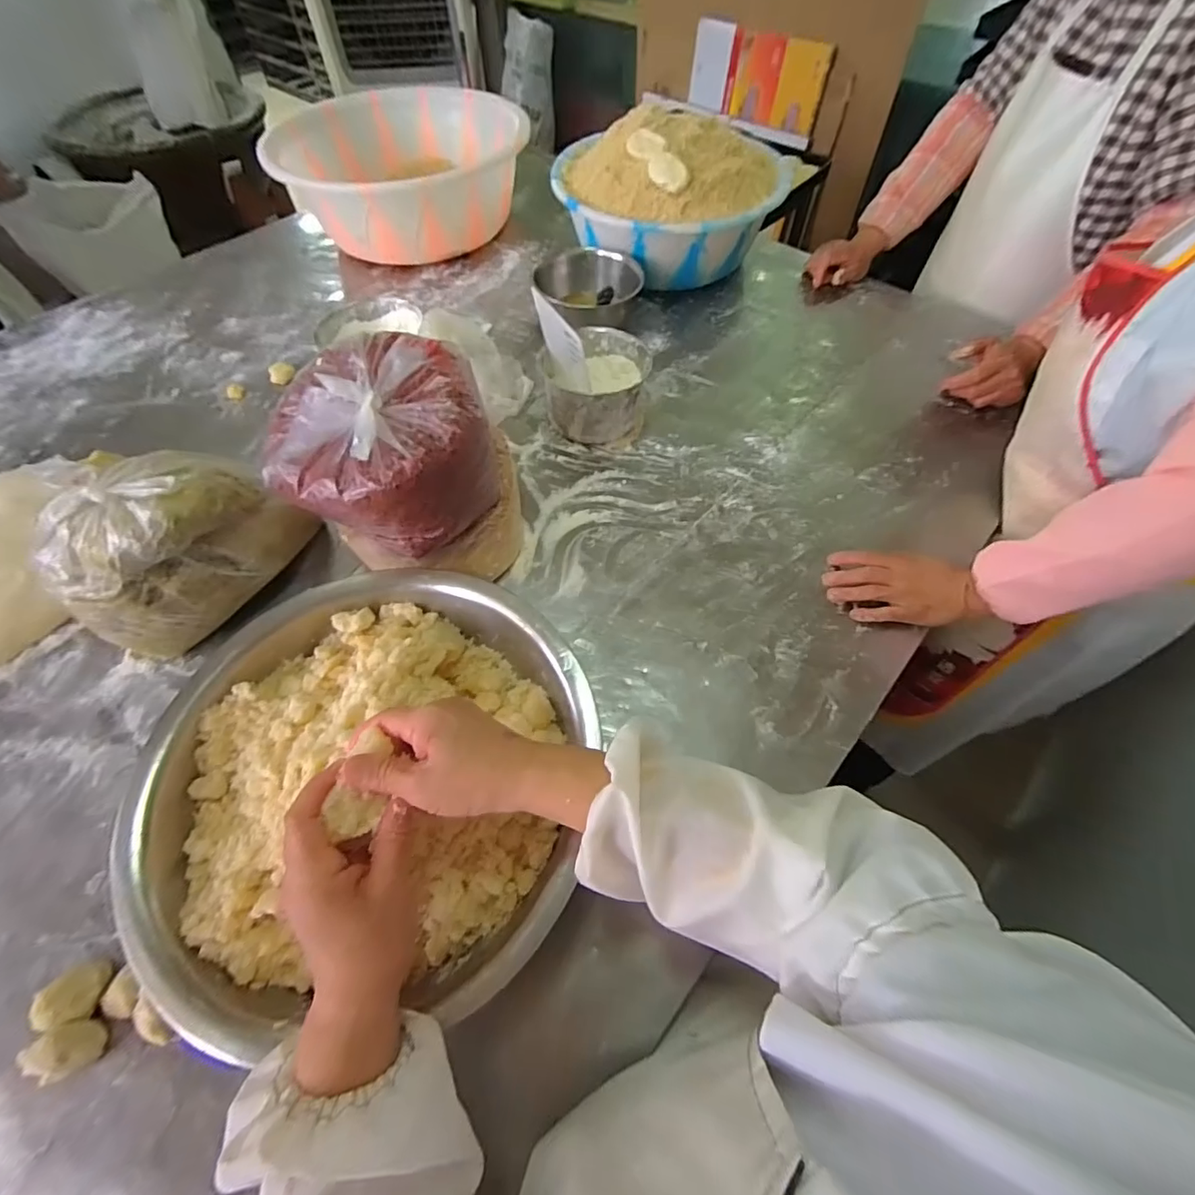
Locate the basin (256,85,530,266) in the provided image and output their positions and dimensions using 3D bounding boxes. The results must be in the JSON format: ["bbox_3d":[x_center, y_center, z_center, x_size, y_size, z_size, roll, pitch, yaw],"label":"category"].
[{"bbox_3d":[-0.401,-0.846,1.022,0.432,0.156,0.450,0,59,0],"label":"basin"}]

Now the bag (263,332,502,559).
[{"bbox_3d":[-0.205,-0.159,0.535,0.182,0.128,0.199,13,60,7],"label":"bag"}]

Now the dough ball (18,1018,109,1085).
[{"bbox_3d":[-0.402,0.343,0.387,0.040,0.030,0.031,-25,62,-14],"label":"dough ball"}]

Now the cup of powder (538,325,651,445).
[{"bbox_3d":[-0.001,-0.300,0.737,0.146,0.090,0.139,0,59,0],"label":"cup of powder"}]

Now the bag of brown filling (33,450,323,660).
[{"bbox_3d":[-0.455,-0.059,0.551,0.138,0.169,0.205,15,60,8],"label":"bag of brown filling"}]

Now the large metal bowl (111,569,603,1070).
[{"bbox_3d":[-0.182,0.160,0.453,0.361,0.106,0.363,0,59,0],"label":"large metal bowl"}]

